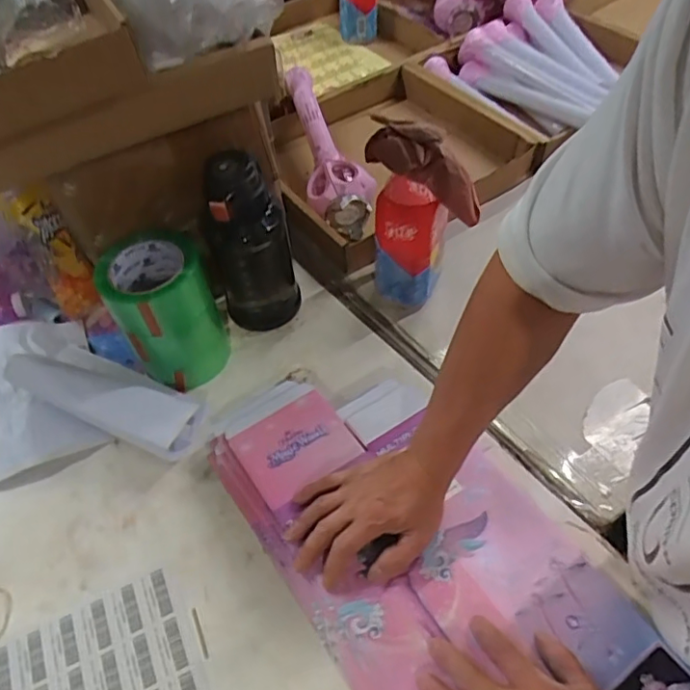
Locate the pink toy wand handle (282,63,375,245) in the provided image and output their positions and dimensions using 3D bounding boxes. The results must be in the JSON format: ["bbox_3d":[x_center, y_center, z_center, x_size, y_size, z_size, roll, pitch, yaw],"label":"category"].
[{"bbox_3d":[-0.025,-0.307,0.898,0.095,0.078,0.343,-9,52,-3],"label":"pink toy wand handle"}]

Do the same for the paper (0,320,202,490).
[{"bbox_3d":[-0.331,0.057,0.648,0.313,0.071,0.195,29,59,24],"label":"paper"}]

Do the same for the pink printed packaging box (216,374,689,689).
[{"bbox_3d":[0.118,0.231,0.492,0.268,0.057,0.601,-31,56,-19],"label":"pink printed packaging box"}]

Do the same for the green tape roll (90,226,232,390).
[{"bbox_3d":[-0.201,-0.039,0.662,0.107,0.155,0.111,-23,54,-14],"label":"green tape roll"}]

